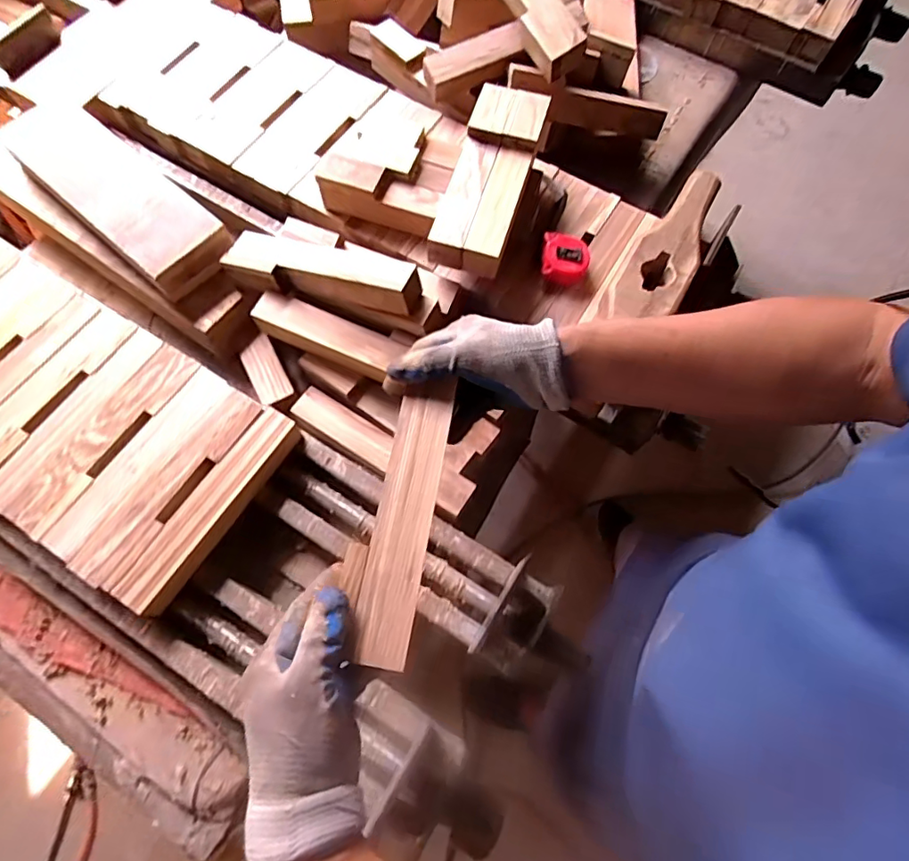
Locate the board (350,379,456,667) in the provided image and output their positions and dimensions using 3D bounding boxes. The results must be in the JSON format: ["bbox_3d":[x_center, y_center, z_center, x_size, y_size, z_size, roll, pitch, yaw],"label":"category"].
[{"bbox_3d":[-0.037,0.063,0.410,0.042,0.010,0.216,10,70,2],"label":"board"}]

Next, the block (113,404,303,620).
[{"bbox_3d":[-0.269,0.083,0.594,0.051,0.023,0.247,32,72,10],"label":"block"}]

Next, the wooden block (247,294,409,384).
[{"bbox_3d":[-0.160,-0.120,0.681,0.194,0.036,0.050,23,70,7],"label":"wooden block"}]

